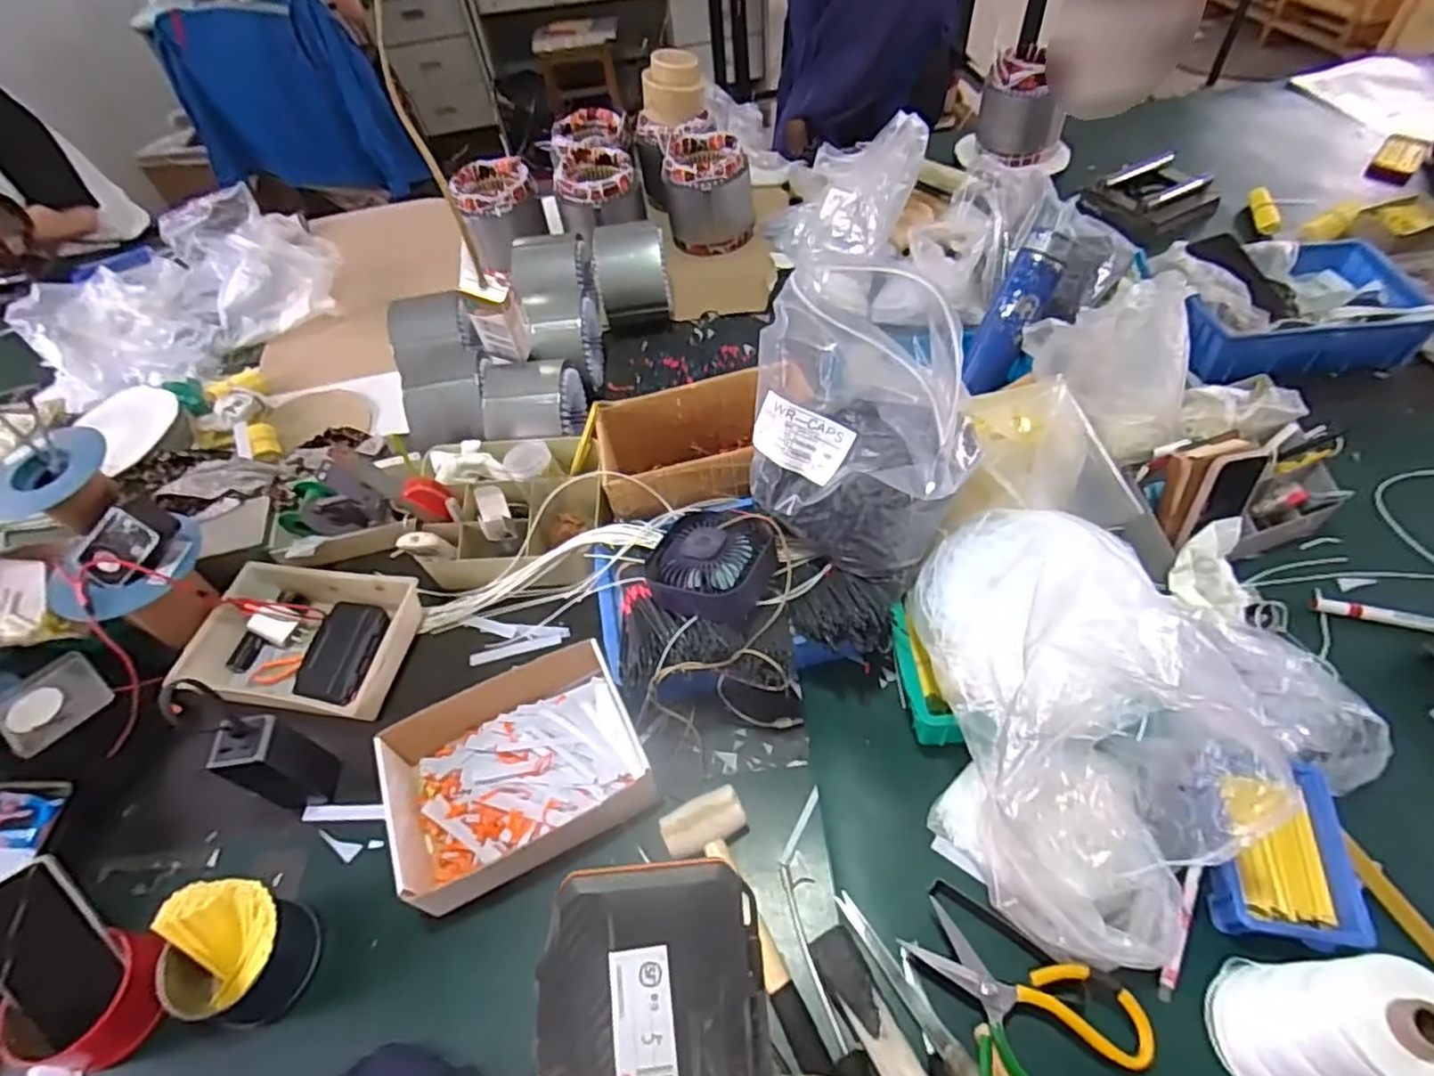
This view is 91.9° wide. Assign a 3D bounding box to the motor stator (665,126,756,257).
[{"bbox_3d":[-0.014,-0.638,1.287,0.154,0.165,0.173,-4,53,2],"label":"motor stator"}]

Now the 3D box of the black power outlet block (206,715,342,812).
[{"bbox_3d":[-0.444,0.230,0.704,0.051,0.125,0.059,1,53,6],"label":"black power outlet block"}]

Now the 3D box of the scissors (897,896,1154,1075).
[{"bbox_3d":[0.234,0.379,0.553,0.146,0.031,0.171,-39,59,-22],"label":"scissors"}]

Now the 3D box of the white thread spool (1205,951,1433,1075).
[{"bbox_3d":[0.431,0.346,0.485,0.090,0.172,0.099,-3,53,4],"label":"white thread spool"}]

